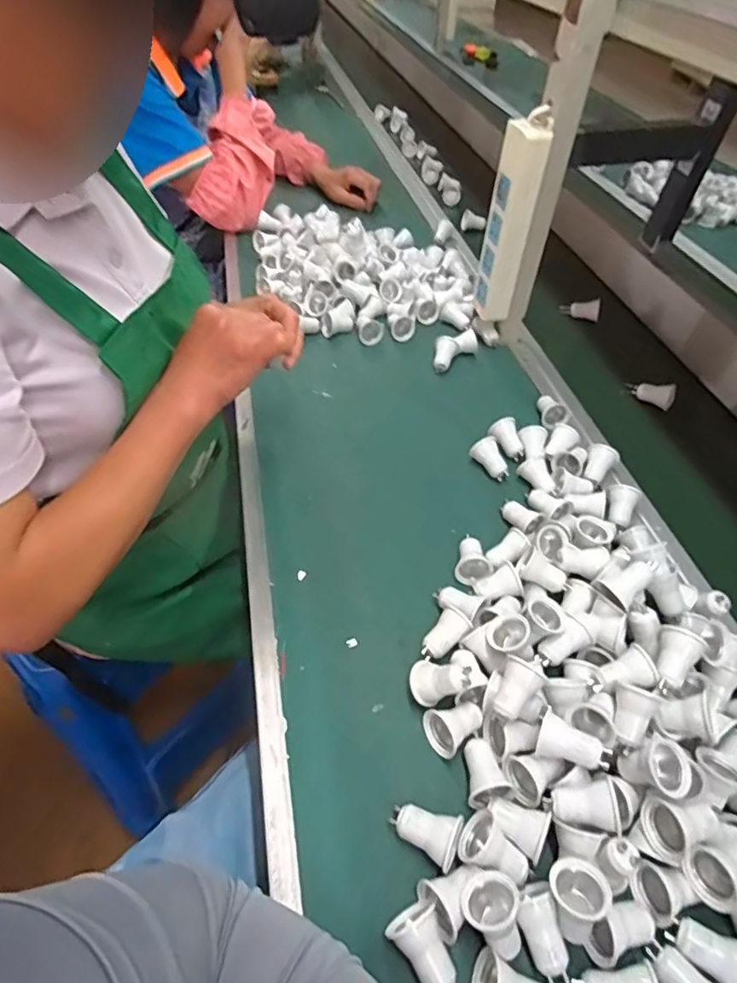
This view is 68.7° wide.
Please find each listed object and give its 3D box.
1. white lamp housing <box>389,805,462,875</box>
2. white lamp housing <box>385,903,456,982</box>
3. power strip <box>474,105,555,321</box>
[{"bbox_3d":[0.039,0.227,0.362,0.046,0.033,0.030,24,52,17],"label":"white lamp housing"},{"bbox_3d":[0.036,0.271,0.319,0.028,0.026,0.047,-33,58,-28],"label":"white lamp housing"},{"bbox_3d":[0.175,-0.329,0.666,0.046,0.228,0.040,5,48,1],"label":"power strip"}]

